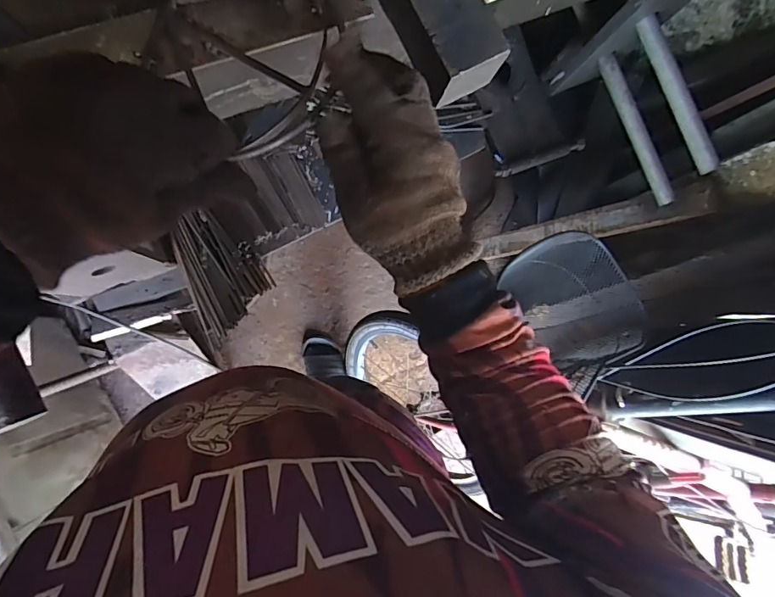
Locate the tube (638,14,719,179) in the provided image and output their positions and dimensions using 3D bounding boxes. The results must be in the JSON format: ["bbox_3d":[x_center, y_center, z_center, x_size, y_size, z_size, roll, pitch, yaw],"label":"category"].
[{"bbox_3d":[0.407,-0.283,0.654,0.026,0.022,0.227,-24,91,-7],"label":"tube"}]

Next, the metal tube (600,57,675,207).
[{"bbox_3d":[0.395,-0.265,0.747,0.026,0.025,0.248,-23,91,-7],"label":"metal tube"}]

